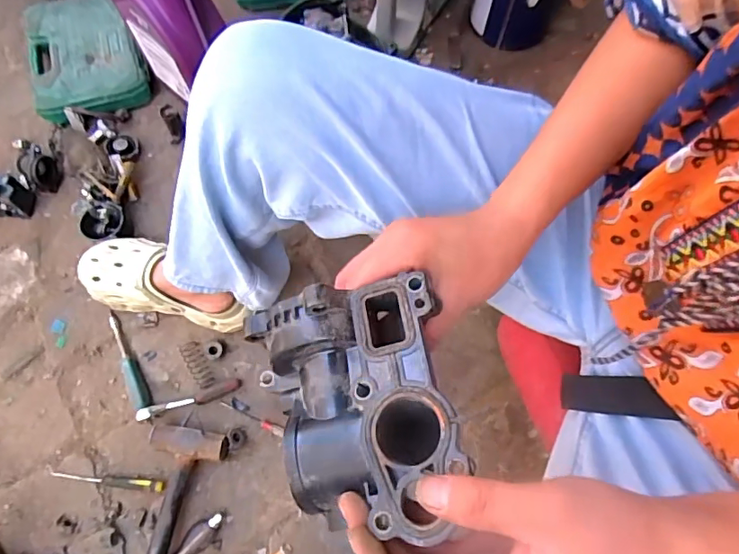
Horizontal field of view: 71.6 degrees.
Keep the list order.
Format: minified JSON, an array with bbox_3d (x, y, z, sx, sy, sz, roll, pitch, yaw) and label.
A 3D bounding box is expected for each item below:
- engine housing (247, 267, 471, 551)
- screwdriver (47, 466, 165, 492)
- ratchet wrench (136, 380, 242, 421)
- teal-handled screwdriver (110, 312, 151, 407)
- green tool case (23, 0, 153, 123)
[{"bbox_3d":[-0.012,0.074,0.290,0.104,0.064,0.127,-8,70,-4],"label":"engine housing"},{"bbox_3d":[-0.359,0.274,0.692,0.163,0.017,0.017,7,70,2],"label":"screwdriver"},{"bbox_3d":[-0.257,0.177,0.735,0.144,0.018,0.020,-17,71,-7],"label":"ratchet wrench"},{"bbox_3d":[-0.358,0.122,0.755,0.021,0.016,0.157,-27,72,-10],"label":"teal-handled screwdriver"},{"bbox_3d":[-0.509,-0.398,0.921,0.190,0.057,0.245,-19,71,-8],"label":"green tool case"}]

